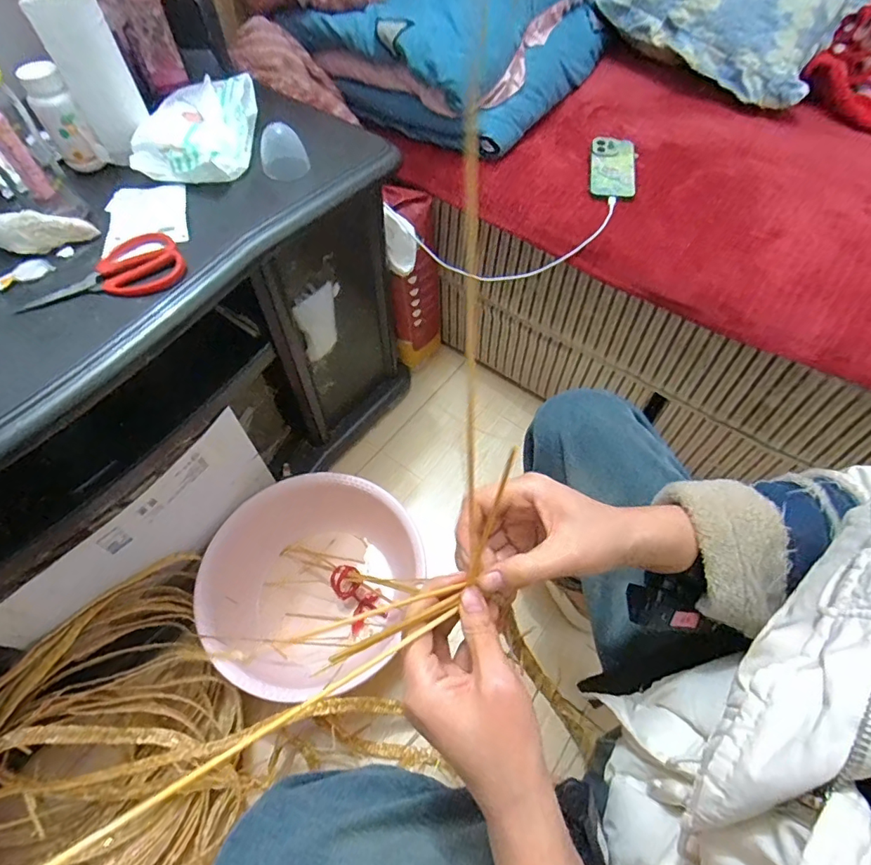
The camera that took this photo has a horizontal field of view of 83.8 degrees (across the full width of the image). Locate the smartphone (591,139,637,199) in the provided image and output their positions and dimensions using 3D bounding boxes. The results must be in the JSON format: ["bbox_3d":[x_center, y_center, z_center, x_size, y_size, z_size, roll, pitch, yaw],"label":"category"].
[{"bbox_3d":[0.302,-0.450,0.822,0.074,0.012,0.139,5,73,6],"label":"smartphone"}]

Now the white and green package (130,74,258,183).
[{"bbox_3d":[-0.302,-0.393,0.632,0.130,0.047,0.186,4,57,2],"label":"white and green package"}]

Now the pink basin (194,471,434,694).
[{"bbox_3d":[-0.201,0.252,0.824,0.304,0.135,0.351,39,65,22],"label":"pink basin"}]

